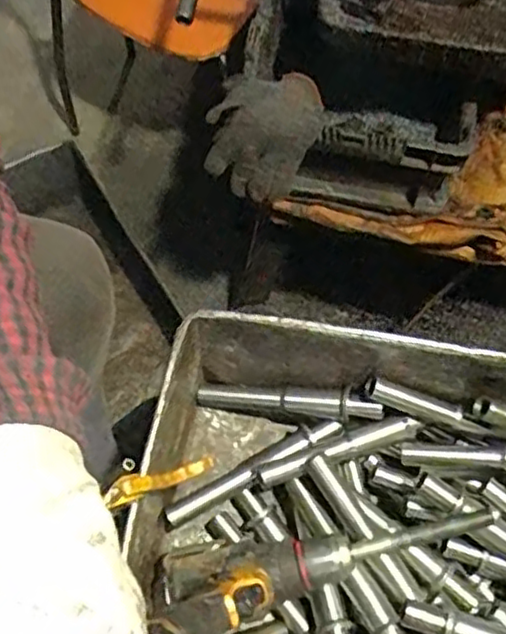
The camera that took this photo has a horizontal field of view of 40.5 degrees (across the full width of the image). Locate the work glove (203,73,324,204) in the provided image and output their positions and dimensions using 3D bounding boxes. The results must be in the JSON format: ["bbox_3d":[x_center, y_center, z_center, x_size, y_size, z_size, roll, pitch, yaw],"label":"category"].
[{"bbox_3d":[0.017,-0.236,0.867,0.131,0.107,0.136,17,66,8],"label":"work glove"}]

